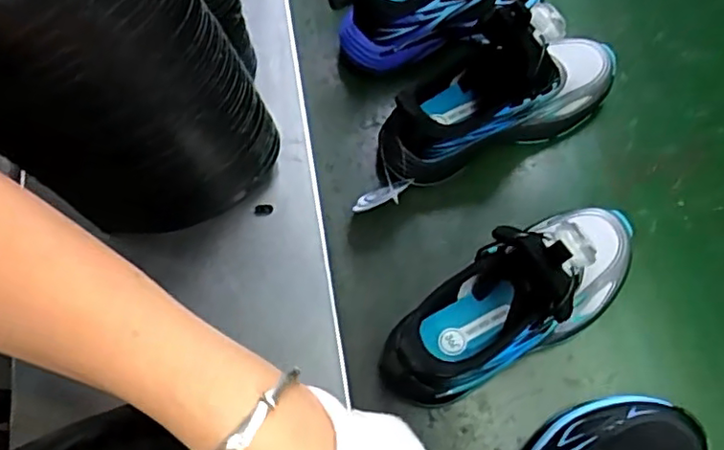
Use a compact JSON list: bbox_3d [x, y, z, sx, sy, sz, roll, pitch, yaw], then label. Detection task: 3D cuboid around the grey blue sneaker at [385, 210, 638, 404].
[{"bbox_3d":[0.107,0.053,0.433,0.204,0.084,0.072,-27,71,-6],"label":"grey blue sneaker"}]

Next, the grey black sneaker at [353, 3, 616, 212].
[{"bbox_3d":[0.100,-0.106,0.477,0.229,0.122,0.081,-26,71,-6],"label":"grey black sneaker"}]

